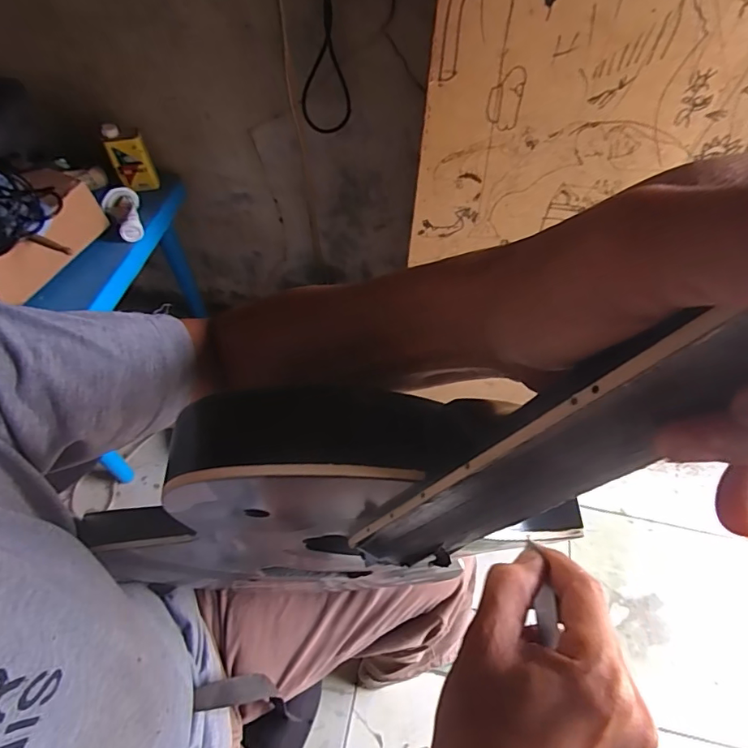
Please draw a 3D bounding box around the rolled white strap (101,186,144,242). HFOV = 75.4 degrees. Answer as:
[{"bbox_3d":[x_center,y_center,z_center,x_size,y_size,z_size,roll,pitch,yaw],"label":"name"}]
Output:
[{"bbox_3d":[-0.482,-0.308,0.935,0.064,0.042,0.104,-20,84,-16],"label":"rolled white strap"}]

